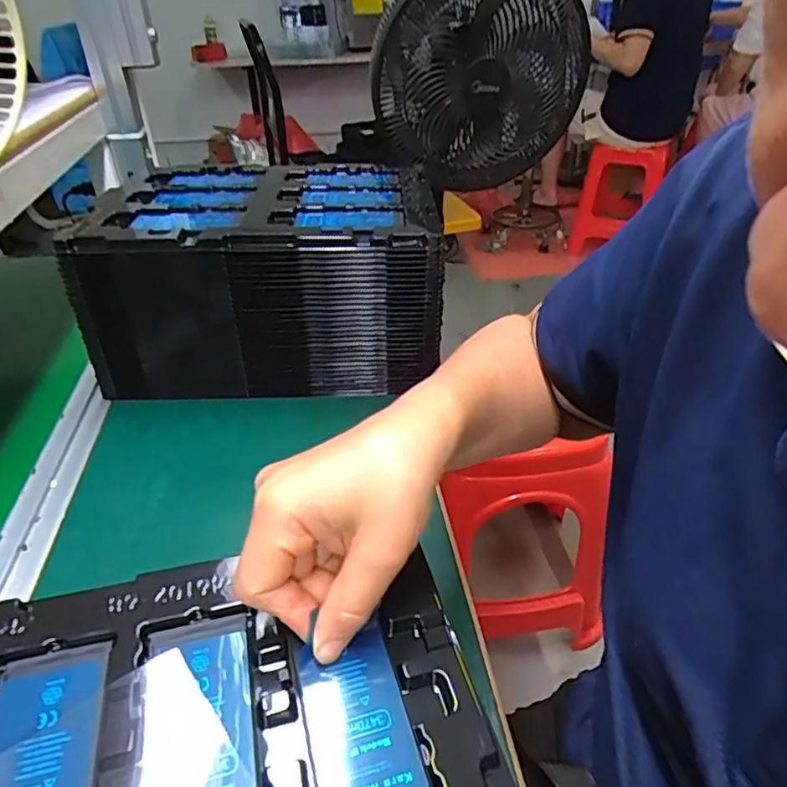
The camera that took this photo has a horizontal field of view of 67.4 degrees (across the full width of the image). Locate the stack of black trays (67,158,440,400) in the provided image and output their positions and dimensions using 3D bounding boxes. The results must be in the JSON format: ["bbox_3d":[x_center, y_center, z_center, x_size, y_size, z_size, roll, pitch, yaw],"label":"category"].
[{"bbox_3d":[-0.127,-0.124,0.633,0.330,0.171,0.209,-2,35,-1],"label":"stack of black trays"}]

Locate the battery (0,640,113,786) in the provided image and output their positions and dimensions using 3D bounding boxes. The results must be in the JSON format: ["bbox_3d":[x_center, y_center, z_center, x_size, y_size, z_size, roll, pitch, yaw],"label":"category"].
[{"bbox_3d":[-0.138,0.144,0.229,0.043,0.004,0.098,-10,36,-13],"label":"battery"}]

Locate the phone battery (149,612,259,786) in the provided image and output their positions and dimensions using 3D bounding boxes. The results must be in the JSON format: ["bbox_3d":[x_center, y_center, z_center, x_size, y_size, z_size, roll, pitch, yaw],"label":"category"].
[{"bbox_3d":[-0.079,0.137,0.242,0.041,0.006,0.100,-11,37,-14],"label":"phone battery"}]

